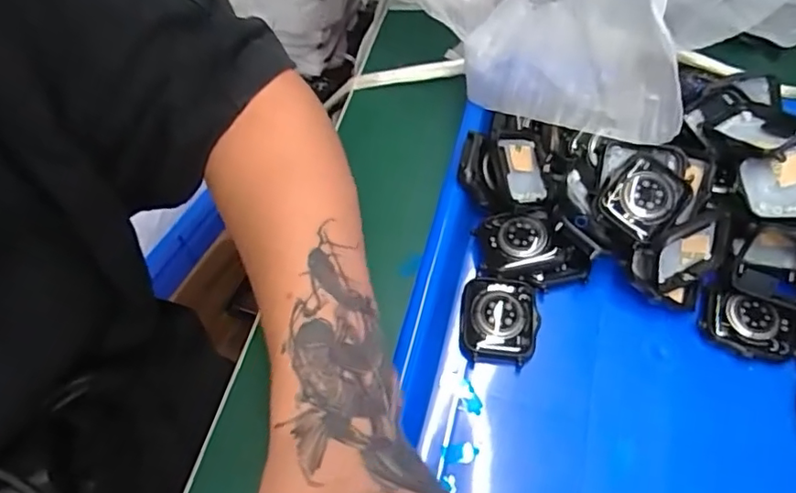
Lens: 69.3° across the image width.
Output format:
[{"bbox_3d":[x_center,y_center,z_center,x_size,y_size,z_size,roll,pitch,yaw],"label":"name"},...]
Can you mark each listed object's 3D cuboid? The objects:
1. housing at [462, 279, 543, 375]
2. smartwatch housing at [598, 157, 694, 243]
[{"bbox_3d":[0.052,0.038,0.294,0.038,0.012,0.043,7,60,5],"label":"housing"},{"bbox_3d":[0.125,-0.027,0.288,0.034,0.007,0.041,33,65,19],"label":"smartwatch housing"}]

